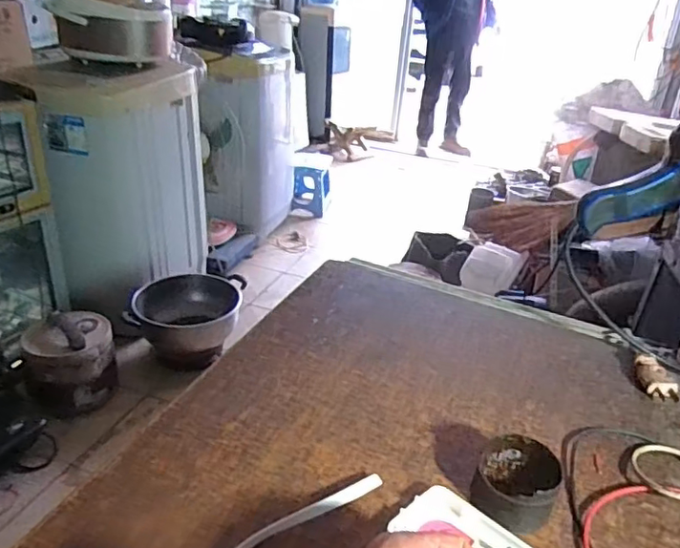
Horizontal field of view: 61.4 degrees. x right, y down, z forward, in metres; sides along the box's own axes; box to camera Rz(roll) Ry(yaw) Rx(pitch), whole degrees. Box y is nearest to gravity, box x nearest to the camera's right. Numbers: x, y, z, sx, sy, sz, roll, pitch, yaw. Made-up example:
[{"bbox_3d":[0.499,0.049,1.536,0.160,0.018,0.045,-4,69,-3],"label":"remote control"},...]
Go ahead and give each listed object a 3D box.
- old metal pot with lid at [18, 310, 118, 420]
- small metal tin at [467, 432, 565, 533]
[{"bbox_3d":[-0.728,0.212,1.526,0.228,0.223,0.274,-13,33,-30],"label":"old metal pot with lid"},{"bbox_3d":[0.131,0.152,0.424,0.057,0.035,0.067,15,30,19],"label":"small metal tin"}]

